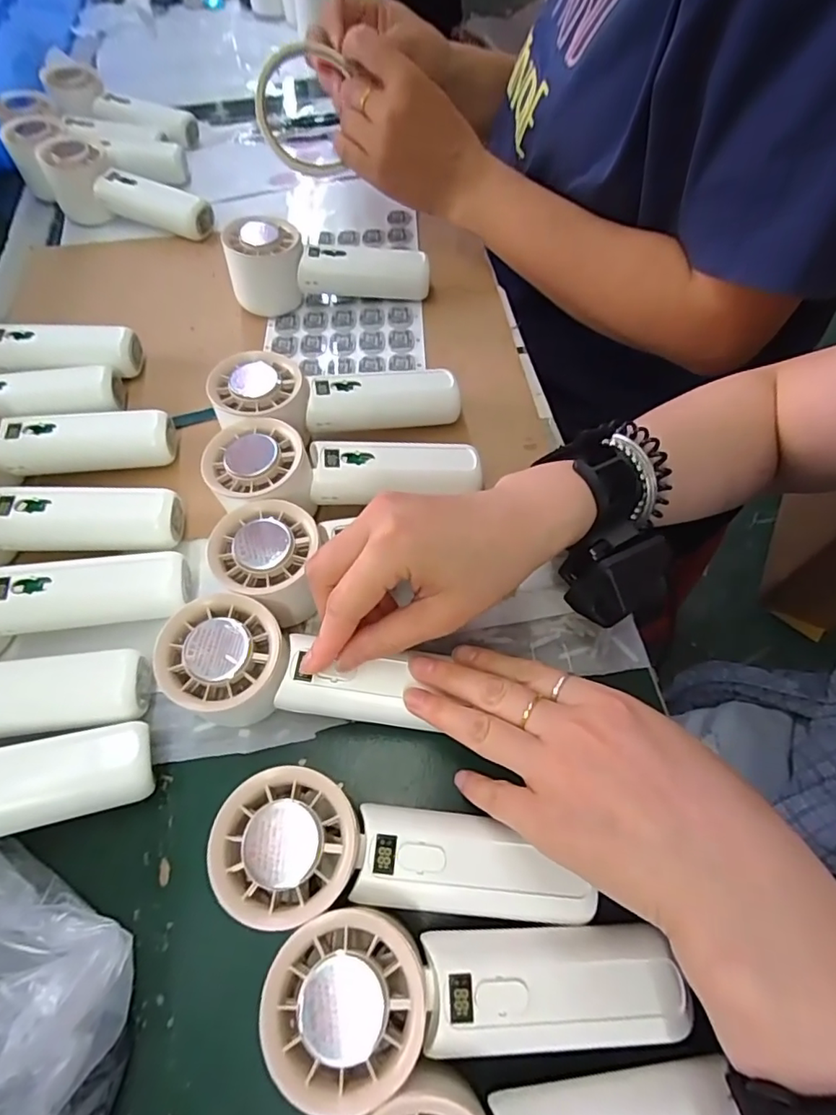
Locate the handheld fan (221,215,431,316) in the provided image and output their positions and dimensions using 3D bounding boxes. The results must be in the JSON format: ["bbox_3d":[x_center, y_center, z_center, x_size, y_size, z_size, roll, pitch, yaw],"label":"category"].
[{"bbox_3d":[-0.072,-0.236,0.440,0.156,0.063,0.054,-3,60,-12],"label":"handheld fan"}]

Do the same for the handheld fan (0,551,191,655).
[{"bbox_3d":[-0.211,0.023,0.302,0.156,0.033,0.053,-5,60,-13],"label":"handheld fan"}]

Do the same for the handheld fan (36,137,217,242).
[{"bbox_3d":[-0.268,-0.335,0.510,0.159,0.051,0.043,19,63,0],"label":"handheld fan"}]

